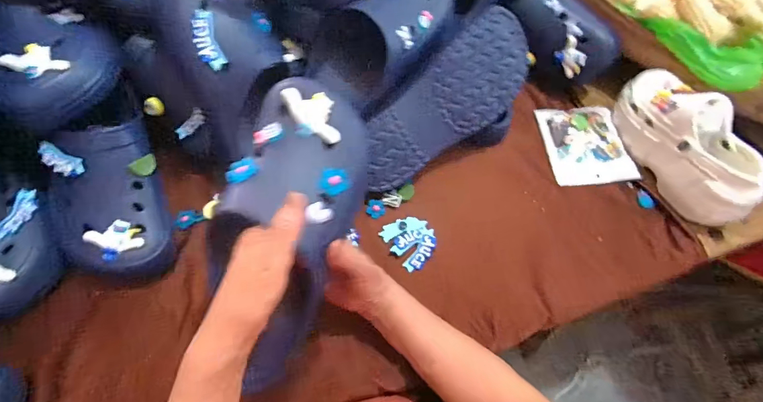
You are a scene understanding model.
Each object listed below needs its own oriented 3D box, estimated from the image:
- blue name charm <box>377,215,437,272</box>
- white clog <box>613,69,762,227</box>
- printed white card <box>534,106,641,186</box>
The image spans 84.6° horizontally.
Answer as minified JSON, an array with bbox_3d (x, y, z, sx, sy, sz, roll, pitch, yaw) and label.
[{"bbox_3d":[0.039,0.049,0.535,0.060,0.009,0.071,-32,66,-22],"label":"blue name charm"},{"bbox_3d":[0.416,-0.087,0.577,0.072,0.104,0.234,-8,59,-9],"label":"white clog"},{"bbox_3d":[0.307,-0.091,0.634,0.110,0.022,0.143,-2,58,-6],"label":"printed white card"}]

